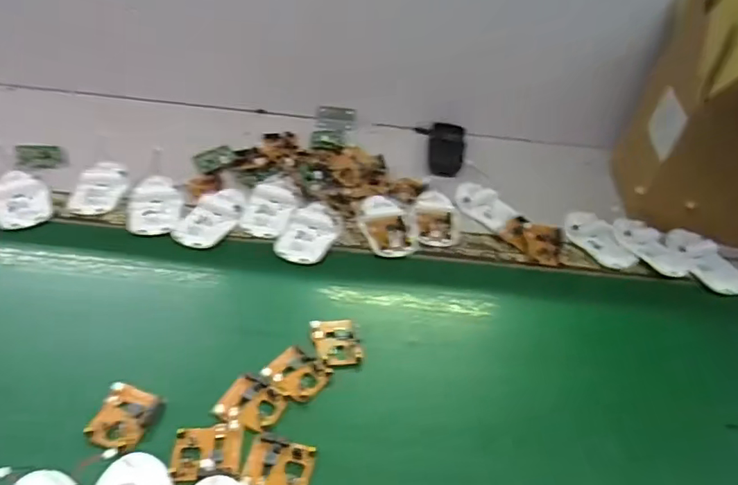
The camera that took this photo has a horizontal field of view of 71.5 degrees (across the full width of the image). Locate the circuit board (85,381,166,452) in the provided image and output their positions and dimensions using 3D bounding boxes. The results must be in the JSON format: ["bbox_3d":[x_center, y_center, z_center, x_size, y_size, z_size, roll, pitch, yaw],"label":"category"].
[{"bbox_3d":[-0.197,0.139,0.413,0.048,0.008,0.049,15,43,9],"label":"circuit board"}]

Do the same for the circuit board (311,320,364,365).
[{"bbox_3d":[-0.031,0.093,0.484,0.041,0.006,0.052,-7,44,-14],"label":"circuit board"}]

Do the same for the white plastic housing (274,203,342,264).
[{"bbox_3d":[-0.069,-0.011,0.584,0.058,0.013,0.085,21,45,16],"label":"white plastic housing"}]

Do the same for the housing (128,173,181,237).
[{"bbox_3d":[-0.248,-0.042,0.592,0.059,0.015,0.087,-6,44,-13],"label":"housing"}]

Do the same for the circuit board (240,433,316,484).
[{"bbox_3d":[-0.069,0.173,0.396,0.050,0.007,0.043,7,46,5],"label":"circuit board"}]

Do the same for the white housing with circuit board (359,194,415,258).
[{"bbox_3d":[0.021,-0.023,0.595,0.053,0.018,0.083,-9,45,-16],"label":"white housing with circuit board"}]

